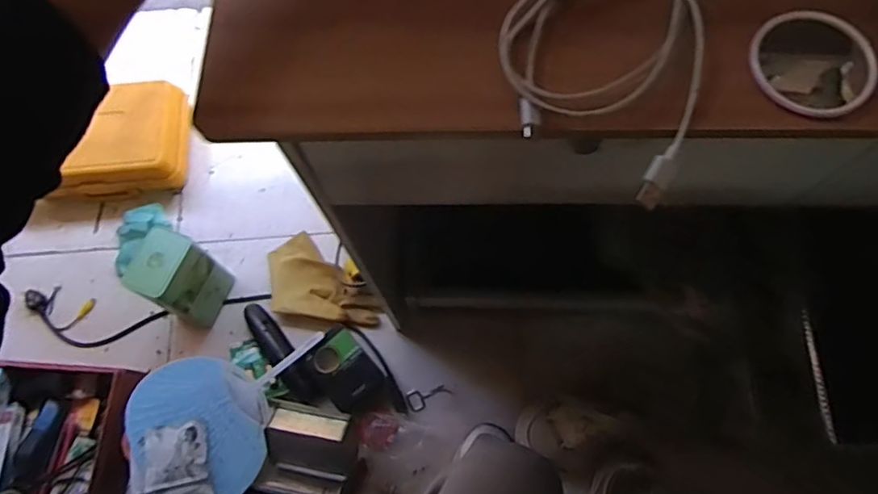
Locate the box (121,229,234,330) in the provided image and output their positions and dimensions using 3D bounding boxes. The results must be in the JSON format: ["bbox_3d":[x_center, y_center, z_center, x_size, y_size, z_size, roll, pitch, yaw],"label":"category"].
[{"bbox_3d":[-0.425,0.055,0.960,0.088,0.188,0.116,19,74,8],"label":"box"}]

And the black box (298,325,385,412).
[{"bbox_3d":[-0.157,0.203,0.952,0.101,0.047,0.120,-42,75,-11],"label":"black box"}]

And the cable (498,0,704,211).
[{"bbox_3d":[0.098,-0.113,0.318,0.115,0.016,0.145,27,75,10],"label":"cable"}]

